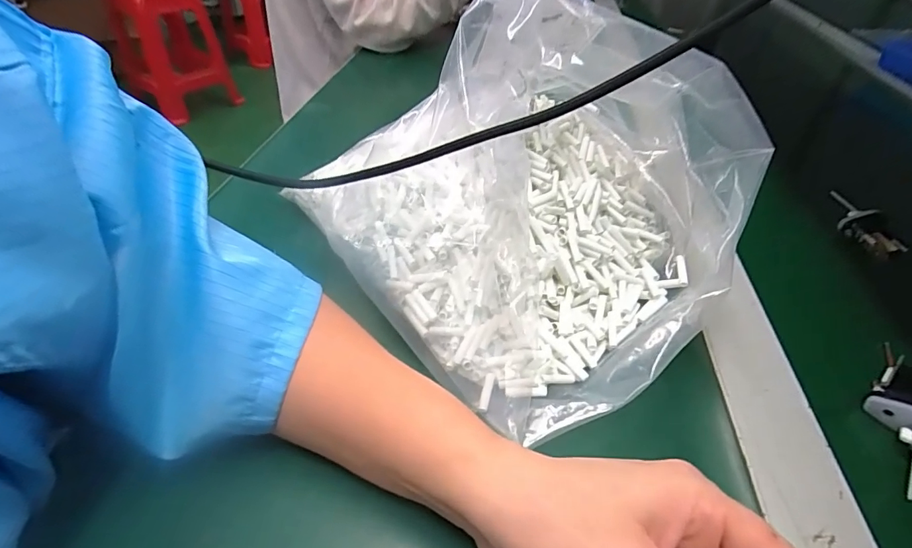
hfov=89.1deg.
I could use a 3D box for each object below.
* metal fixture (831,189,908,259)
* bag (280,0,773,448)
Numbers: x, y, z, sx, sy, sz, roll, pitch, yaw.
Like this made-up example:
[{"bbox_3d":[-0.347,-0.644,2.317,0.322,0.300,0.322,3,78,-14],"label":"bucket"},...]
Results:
[{"bbox_3d":[0.361,-0.044,0.414,0.020,0.026,0.074,-12,59,-17],"label":"metal fixture"},{"bbox_3d":[0.054,-0.067,0.288,0.213,0.160,0.232,-25,50,-28],"label":"bag"}]

